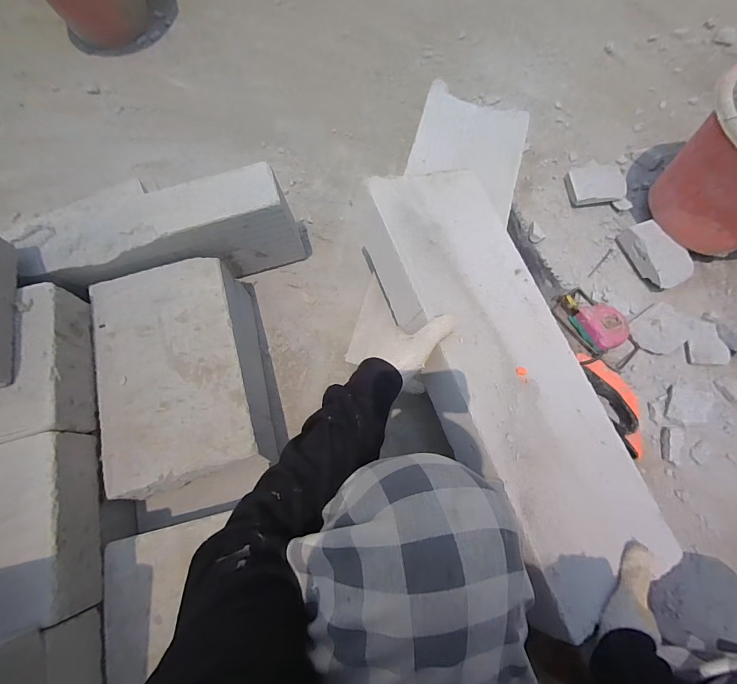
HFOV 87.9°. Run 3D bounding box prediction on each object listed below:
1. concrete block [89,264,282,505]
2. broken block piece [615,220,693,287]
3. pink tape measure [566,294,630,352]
[{"bbox_3d":[-0.284,0.054,0.614,0.205,0.142,0.318,-15,73,-2],"label":"concrete block"},{"bbox_3d":[0.545,-0.167,0.723,0.078,0.042,0.133,-23,73,-5],"label":"broken block piece"},{"bbox_3d":[0.404,-0.042,0.678,0.085,0.048,0.117,-24,73,-5],"label":"pink tape measure"}]

